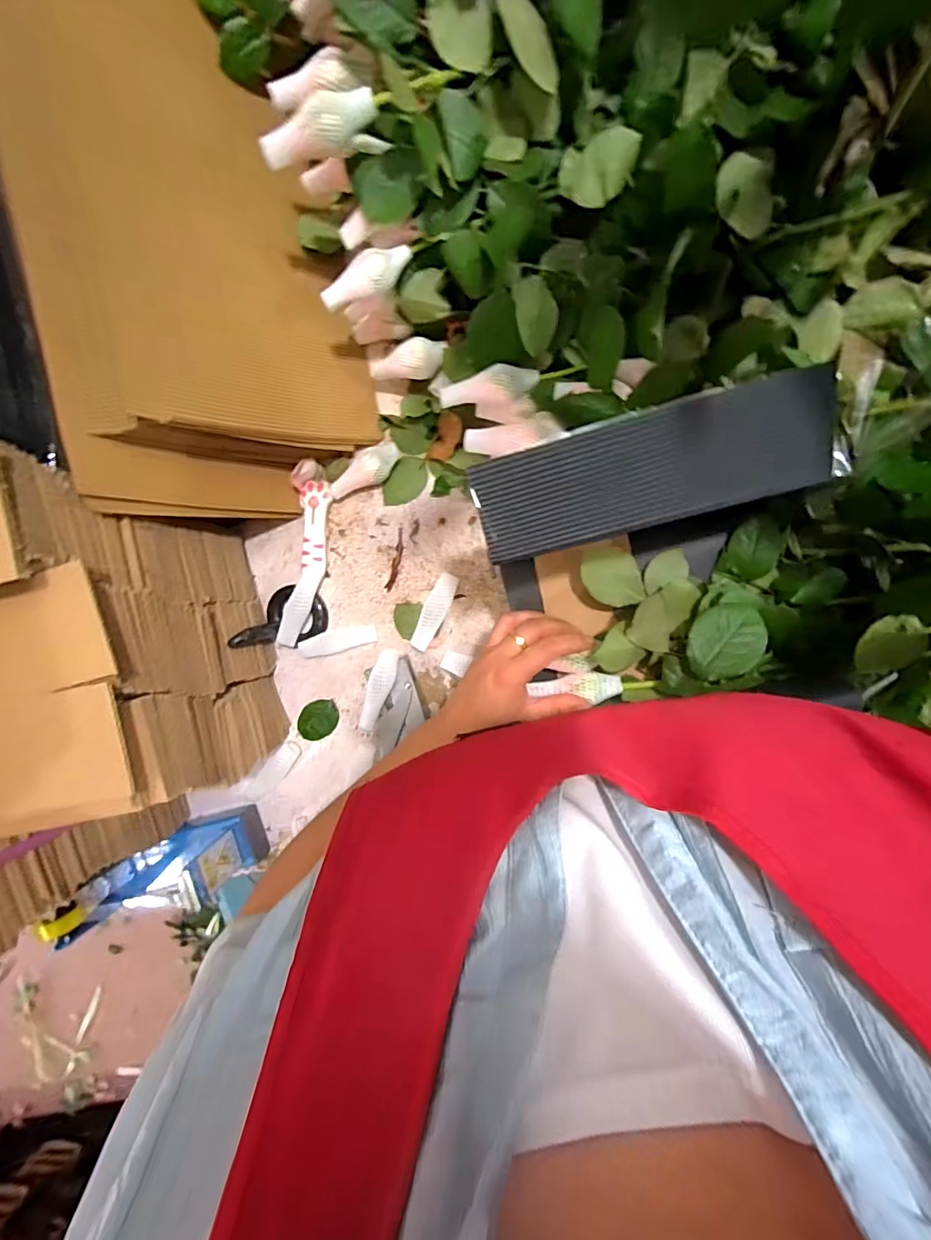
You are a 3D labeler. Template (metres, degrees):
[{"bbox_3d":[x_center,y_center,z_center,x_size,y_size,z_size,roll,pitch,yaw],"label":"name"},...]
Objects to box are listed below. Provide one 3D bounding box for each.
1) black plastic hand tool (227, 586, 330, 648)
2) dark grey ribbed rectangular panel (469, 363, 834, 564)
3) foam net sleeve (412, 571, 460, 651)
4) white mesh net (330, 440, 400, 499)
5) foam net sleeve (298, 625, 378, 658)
[{"bbox_3d":[-0.195,-0.004,0.516,0.071,0.071,0.061,1,95,5],"label":"black plastic hand tool"},{"bbox_3d":[0.112,-0.088,0.296,0.207,0.010,0.069,-14,116,9],"label":"dark grey ribbed rectangular panel"},{"bbox_3d":[-0.034,-0.008,0.530,0.026,0.010,0.088,25,97,2],"label":"foam net sleeve"},{"bbox_3d":[-0.106,-0.158,0.518,0.085,0.035,0.037,-29,92,20],"label":"white mesh net"},{"bbox_3d":[-0.142,0.022,0.546,0.086,0.012,0.026,-14,94,6],"label":"foam net sleeve"}]

